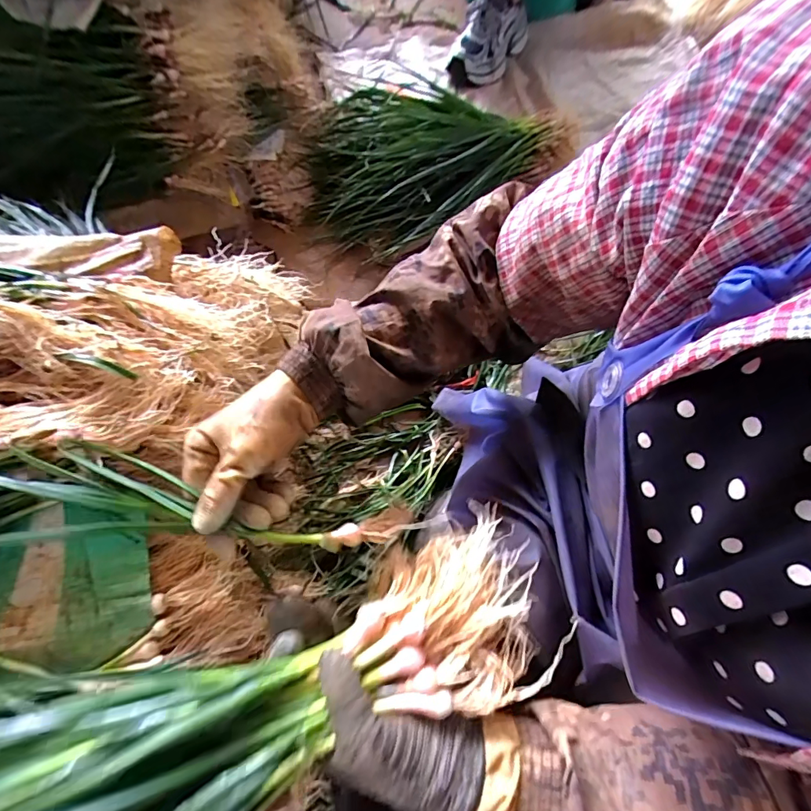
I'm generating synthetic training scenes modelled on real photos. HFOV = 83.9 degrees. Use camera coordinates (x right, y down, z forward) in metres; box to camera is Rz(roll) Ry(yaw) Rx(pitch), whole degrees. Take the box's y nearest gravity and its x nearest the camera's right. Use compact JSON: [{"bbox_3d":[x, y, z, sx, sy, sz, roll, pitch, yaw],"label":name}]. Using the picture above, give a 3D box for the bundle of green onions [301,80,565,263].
[{"bbox_3d":[0.044,-0.482,0.858,0.480,0.136,0.250,-30,75,-13],"label":"bundle of green onions"}]

